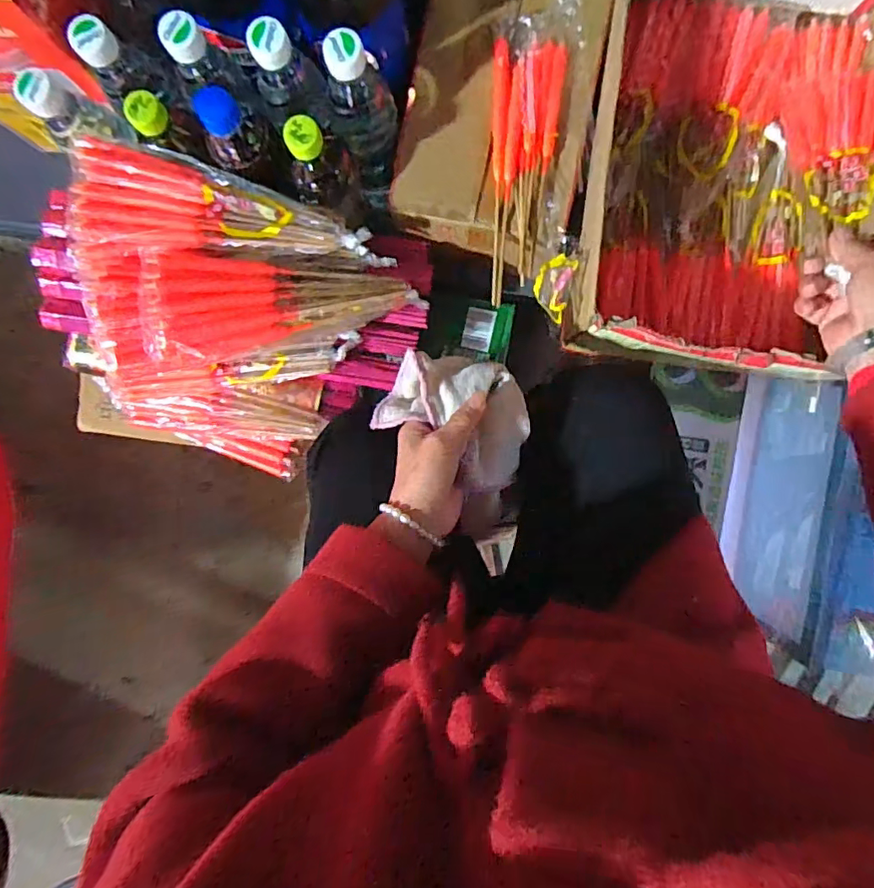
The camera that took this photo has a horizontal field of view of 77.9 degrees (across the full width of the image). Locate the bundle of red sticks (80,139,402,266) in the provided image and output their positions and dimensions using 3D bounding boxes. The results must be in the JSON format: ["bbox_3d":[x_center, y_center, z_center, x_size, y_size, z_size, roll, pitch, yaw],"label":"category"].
[{"bbox_3d":[-0.193,-0.206,0.501,0.282,0.053,0.090,12,93,2],"label":"bundle of red sticks"}]

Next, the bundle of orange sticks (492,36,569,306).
[{"bbox_3d":[0.084,-0.266,0.523,0.066,0.020,0.241,3,92,2],"label":"bundle of orange sticks"}]

